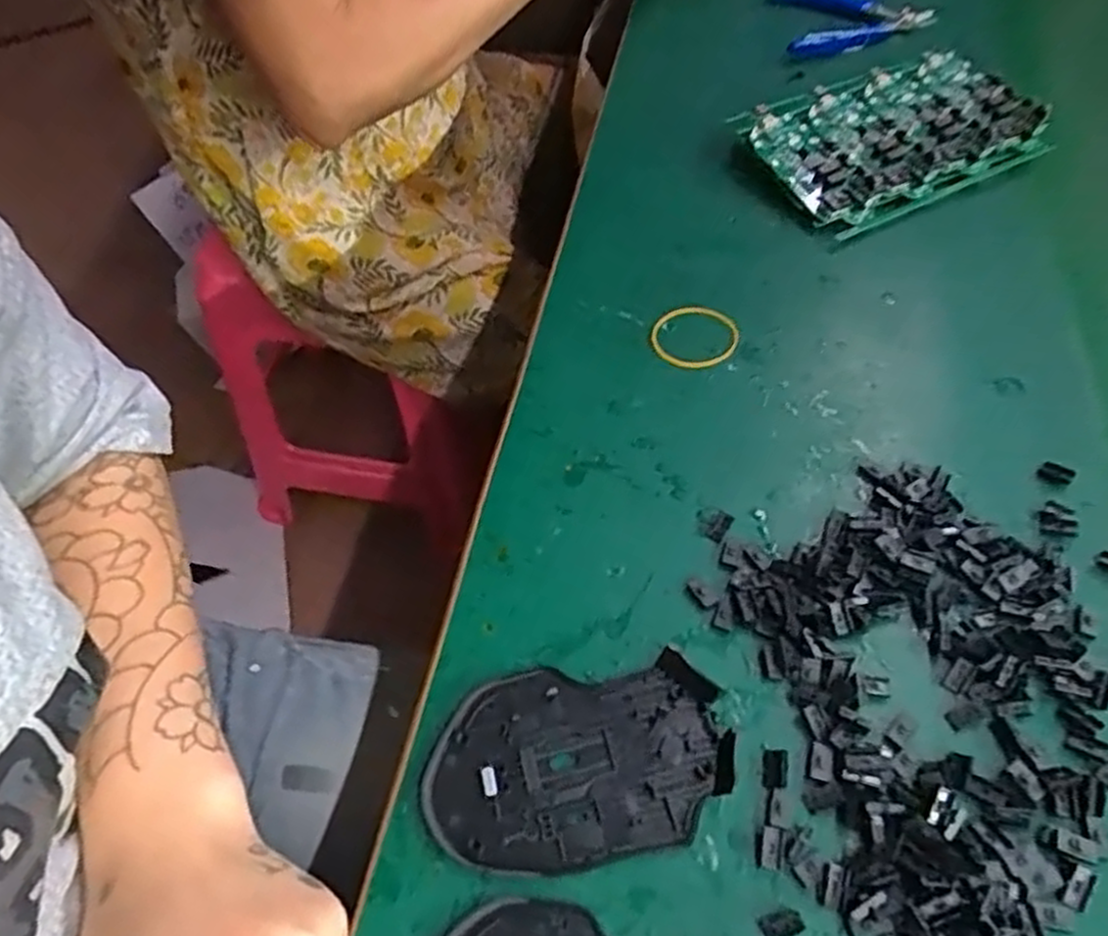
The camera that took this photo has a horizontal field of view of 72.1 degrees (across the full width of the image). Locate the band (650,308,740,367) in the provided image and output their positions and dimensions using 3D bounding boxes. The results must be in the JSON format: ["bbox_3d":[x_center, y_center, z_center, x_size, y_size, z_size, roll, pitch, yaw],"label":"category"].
[{"bbox_3d":[0.079,-0.073,0.424,0.048,0.007,0.042,-7,55,-3],"label":"band"}]

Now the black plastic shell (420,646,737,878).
[{"bbox_3d":[0.008,0.112,0.292,0.113,0.010,0.071,-7,55,-3],"label":"black plastic shell"}]

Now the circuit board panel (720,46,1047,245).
[{"bbox_3d":[0.223,-0.220,0.505,0.186,0.031,0.115,-24,58,-14],"label":"circuit board panel"}]

